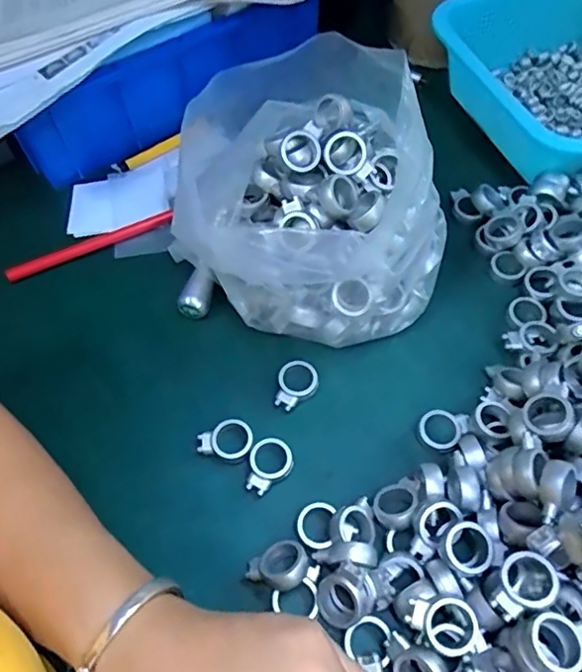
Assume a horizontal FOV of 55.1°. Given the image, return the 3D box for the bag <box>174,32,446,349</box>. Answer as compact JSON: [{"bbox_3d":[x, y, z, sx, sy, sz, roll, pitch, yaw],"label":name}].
[{"bbox_3d":[0.009,-0.086,0.369,0.171,0.116,0.165,-13,60,-4],"label":"bag"}]

